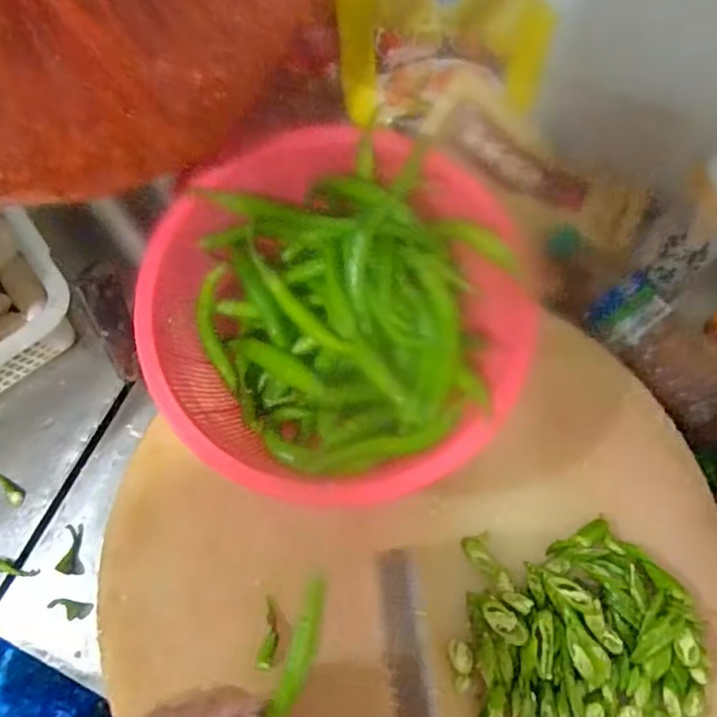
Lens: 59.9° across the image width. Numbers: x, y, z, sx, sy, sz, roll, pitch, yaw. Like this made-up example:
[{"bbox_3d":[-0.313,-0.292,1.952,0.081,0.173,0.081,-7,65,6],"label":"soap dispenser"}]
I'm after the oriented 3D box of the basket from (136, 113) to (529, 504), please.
[{"bbox_3d":[-0.015,-0.027,0.467,0.262,0.127,0.250,-7,70,-2],"label":"basket"}]

